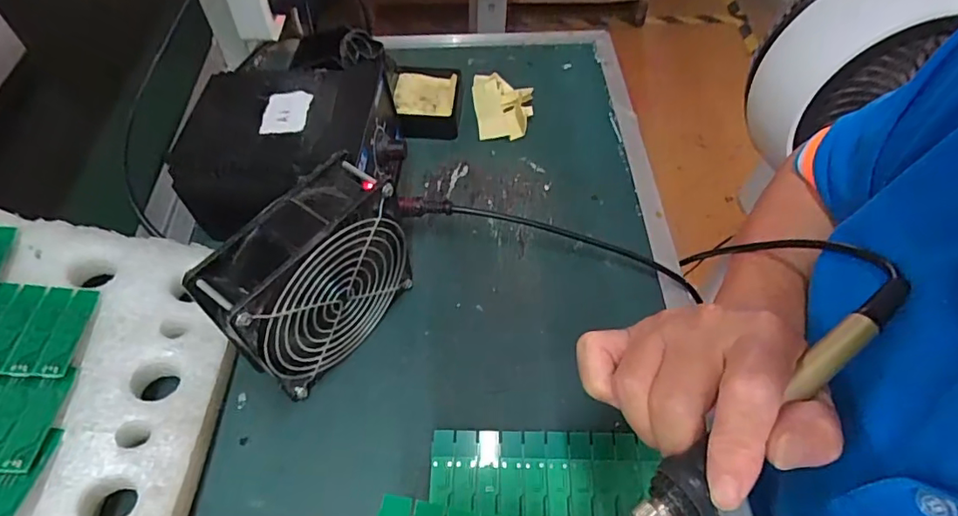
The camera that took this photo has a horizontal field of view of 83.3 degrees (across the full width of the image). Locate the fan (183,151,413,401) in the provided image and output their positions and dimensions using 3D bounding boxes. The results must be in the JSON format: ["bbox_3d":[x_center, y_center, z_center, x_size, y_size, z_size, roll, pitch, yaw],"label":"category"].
[{"bbox_3d":[-0.099,0.017,0.338,0.046,0.121,0.122,34,59,22],"label":"fan"}]

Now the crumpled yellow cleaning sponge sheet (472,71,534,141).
[{"bbox_3d":[0.022,-0.143,0.506,0.055,0.023,0.065,1,53,-1],"label":"crumpled yellow cleaning sponge sheet"}]

